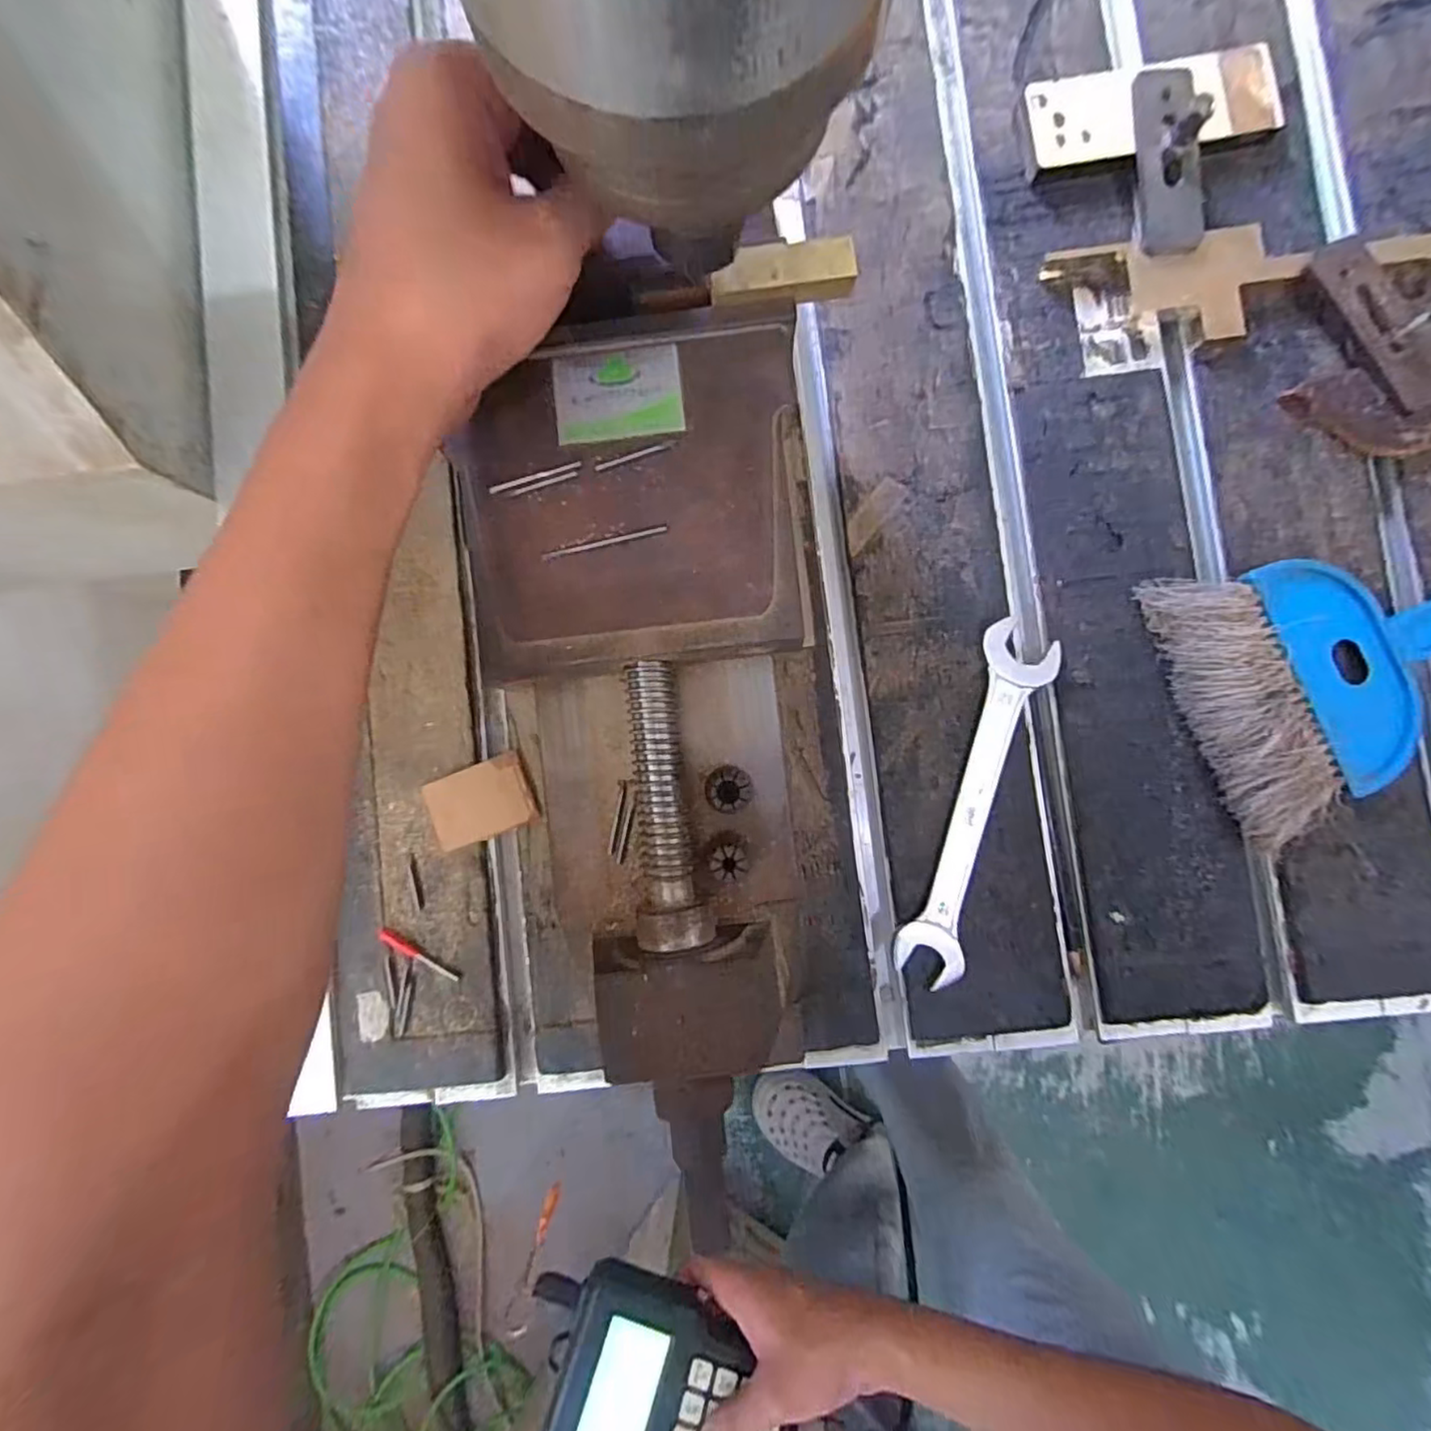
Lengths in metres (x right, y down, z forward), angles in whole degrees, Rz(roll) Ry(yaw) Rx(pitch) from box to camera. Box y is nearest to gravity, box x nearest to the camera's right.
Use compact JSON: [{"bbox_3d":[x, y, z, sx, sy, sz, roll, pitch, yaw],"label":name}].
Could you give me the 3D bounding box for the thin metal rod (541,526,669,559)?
[{"bbox_3d":[-0.043,-0.067,0.250,0.048,0.004,0.004,-15,86,1],"label":"thin metal rod"}]

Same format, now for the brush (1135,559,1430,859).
[{"bbox_3d":[0.329,-0.024,0.328,0.181,0.022,0.137,-16,86,1],"label":"brush"}]

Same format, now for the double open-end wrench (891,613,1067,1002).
[{"bbox_3d":[0.138,0.045,0.339,0.036,0.006,0.190,17,87,3],"label":"double open-end wrench"}]

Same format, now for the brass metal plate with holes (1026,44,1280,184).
[{"bbox_3d":[0.237,-0.330,0.353,0.134,0.015,0.048,-8,86,2],"label":"brass metal plate with holes"}]

